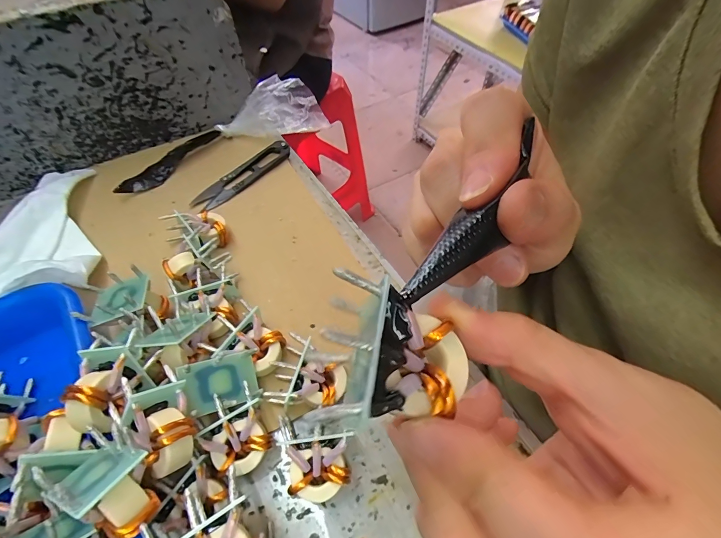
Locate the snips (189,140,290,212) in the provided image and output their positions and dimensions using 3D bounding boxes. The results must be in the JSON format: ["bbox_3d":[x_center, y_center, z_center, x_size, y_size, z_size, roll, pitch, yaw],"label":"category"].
[{"bbox_3d":[-0.105,-0.085,0.328,0.023,0.012,0.099,36,62,24],"label":"snips"}]

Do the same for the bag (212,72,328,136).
[{"bbox_3d":[-0.077,-0.149,0.351,0.102,0.046,0.055,14,55,11],"label":"bag"}]

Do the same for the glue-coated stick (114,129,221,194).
[{"bbox_3d":[-0.172,-0.098,0.335,0.010,0.019,0.104,31,60,22],"label":"glue-coated stick"}]

